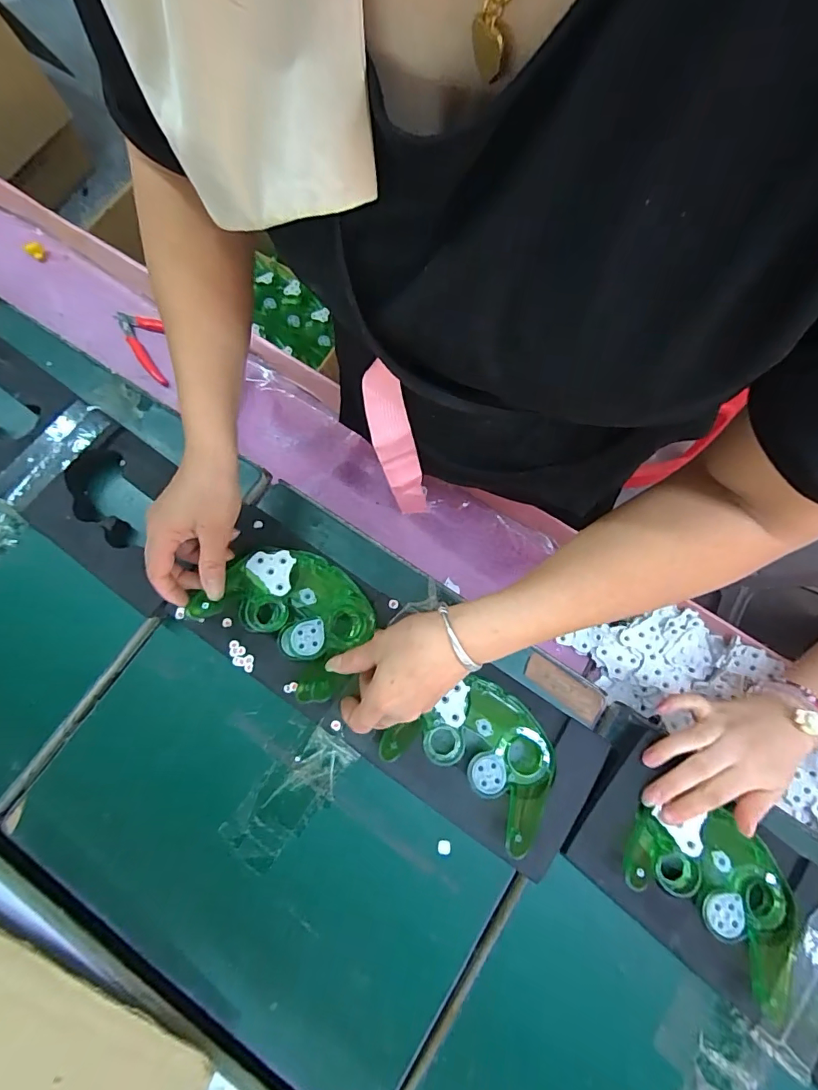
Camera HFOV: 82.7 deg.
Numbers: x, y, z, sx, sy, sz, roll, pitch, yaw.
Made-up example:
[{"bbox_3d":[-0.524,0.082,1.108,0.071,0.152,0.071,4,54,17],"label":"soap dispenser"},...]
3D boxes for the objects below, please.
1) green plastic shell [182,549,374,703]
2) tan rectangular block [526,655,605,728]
[{"bbox_3d":[-0.098,0.055,0.398,0.134,0.050,0.099,37,80,9],"label":"green plastic shell"},{"bbox_3d":[0.147,0.136,0.443,0.078,0.006,0.029,32,79,7],"label":"tan rectangular block"}]

